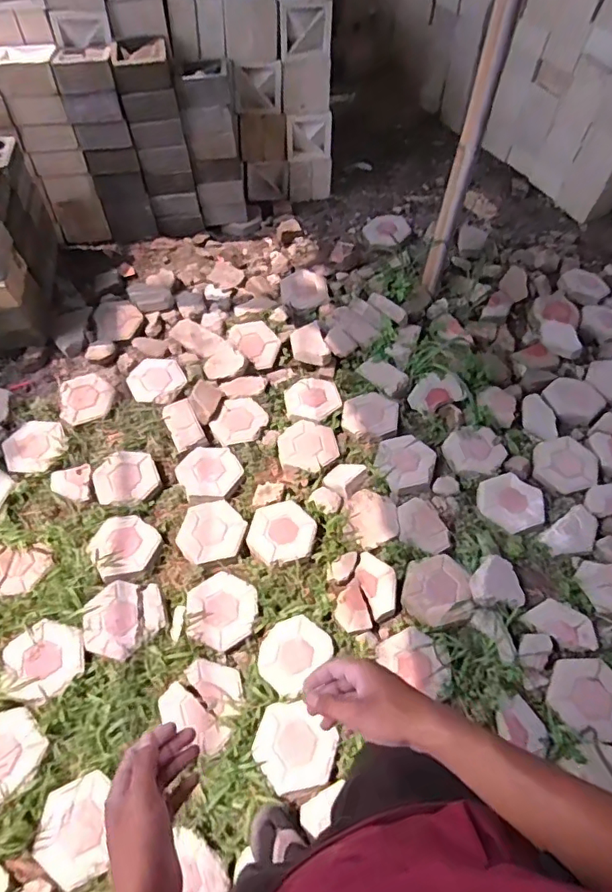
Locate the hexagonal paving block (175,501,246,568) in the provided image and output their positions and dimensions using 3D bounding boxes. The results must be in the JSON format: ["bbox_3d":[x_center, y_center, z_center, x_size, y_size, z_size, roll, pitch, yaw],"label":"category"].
[{"bbox_3d":[-0.289,0.255,1.618,0.204,0.040,0.215,14,58,8],"label":"hexagonal paving block"}]

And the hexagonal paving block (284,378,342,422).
[{"bbox_3d":[0.024,-0.164,1.920,0.204,0.051,0.174,3,57,1],"label":"hexagonal paving block"}]

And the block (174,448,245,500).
[{"bbox_3d":[-0.319,0.091,1.767,0.201,0.045,0.220,-24,60,-16],"label":"block"}]

